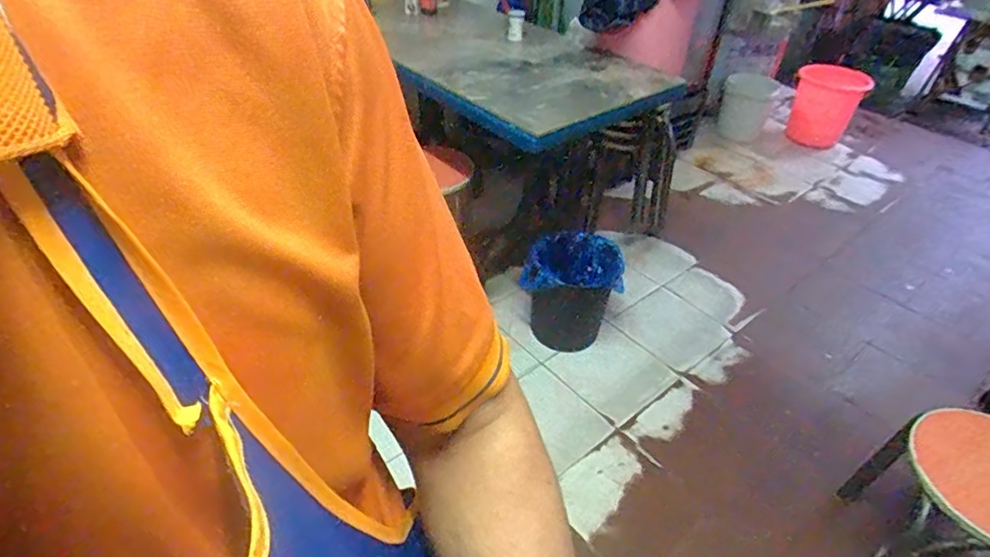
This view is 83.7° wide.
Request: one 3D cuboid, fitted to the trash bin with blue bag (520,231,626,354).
[{"bbox_3d":[0.262,0.036,1.774,0.249,0.268,0.271,-30,49,-34],"label":"trash bin with blue bag"}]

